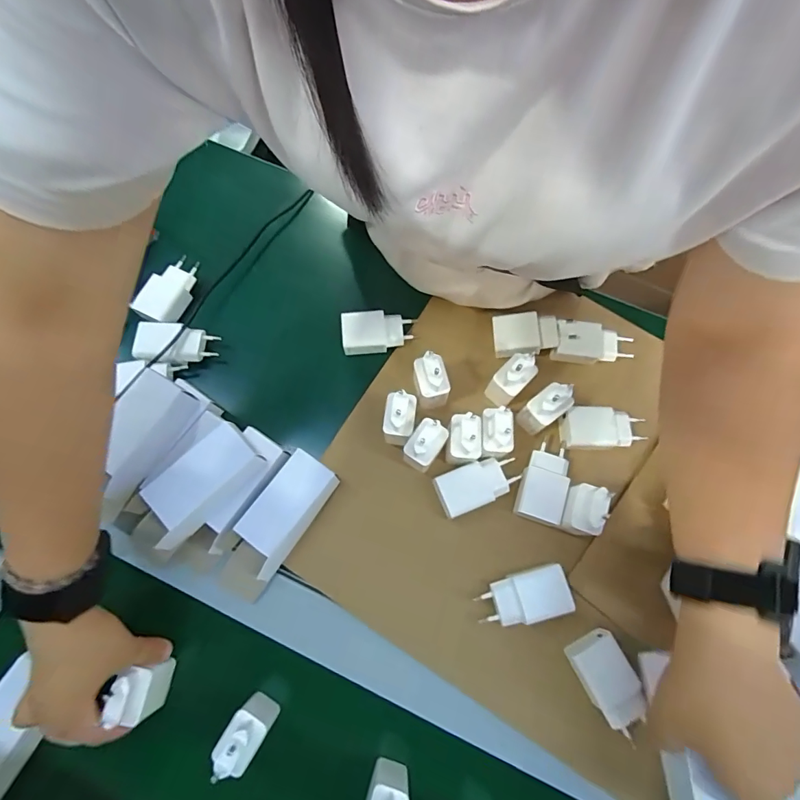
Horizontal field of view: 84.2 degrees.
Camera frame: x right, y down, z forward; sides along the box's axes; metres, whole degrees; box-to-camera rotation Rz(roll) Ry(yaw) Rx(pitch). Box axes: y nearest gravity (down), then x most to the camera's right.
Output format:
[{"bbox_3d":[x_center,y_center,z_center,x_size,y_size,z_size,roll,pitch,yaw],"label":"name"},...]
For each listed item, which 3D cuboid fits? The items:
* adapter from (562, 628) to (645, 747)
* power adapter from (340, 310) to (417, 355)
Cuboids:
[{"bbox_3d":[0.172,0.231,0.363,0.040,0.020,0.067,-27,75,-8],"label":"adapter"},{"bbox_3d":[-0.023,-0.070,0.462,0.072,0.026,0.040,-4,74,-1],"label":"power adapter"}]

